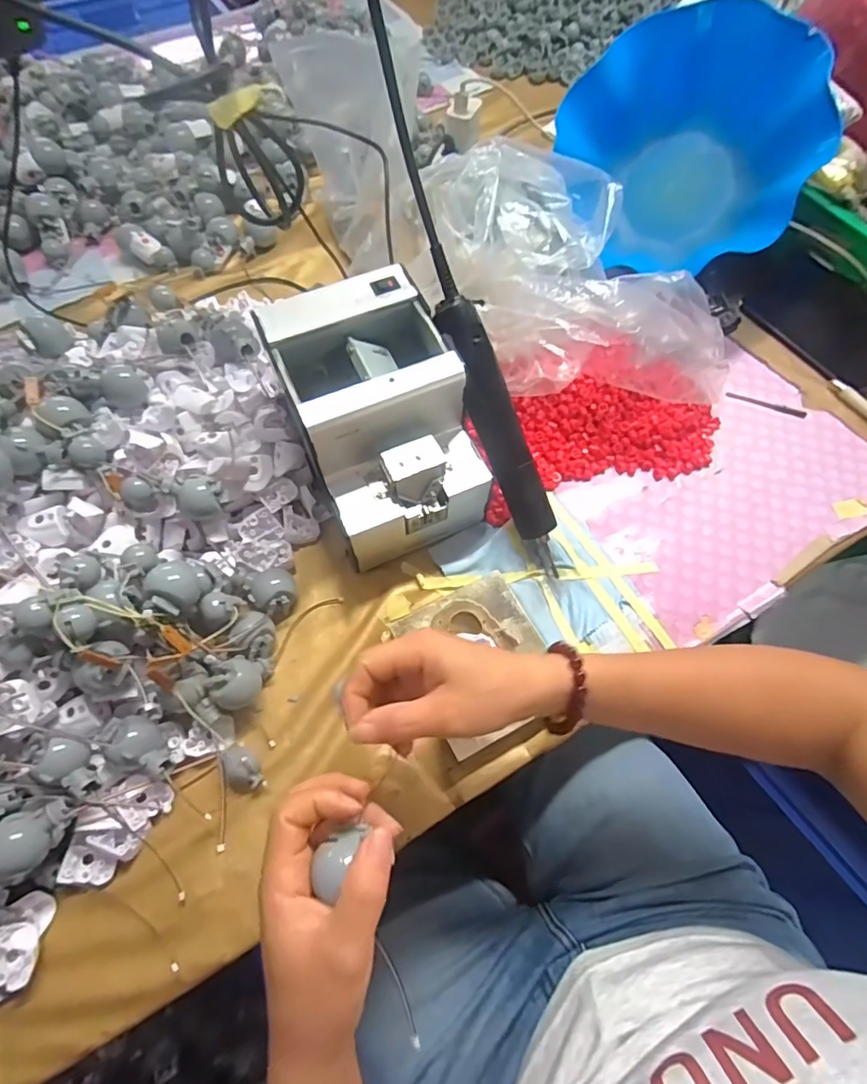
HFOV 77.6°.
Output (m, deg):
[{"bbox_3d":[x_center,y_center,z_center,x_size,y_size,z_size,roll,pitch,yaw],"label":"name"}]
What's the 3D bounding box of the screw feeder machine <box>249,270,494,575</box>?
[{"bbox_3d":[-0.042,-0.090,0.440,0.121,0.143,0.184,-23,67,-10],"label":"screw feeder machine"}]

